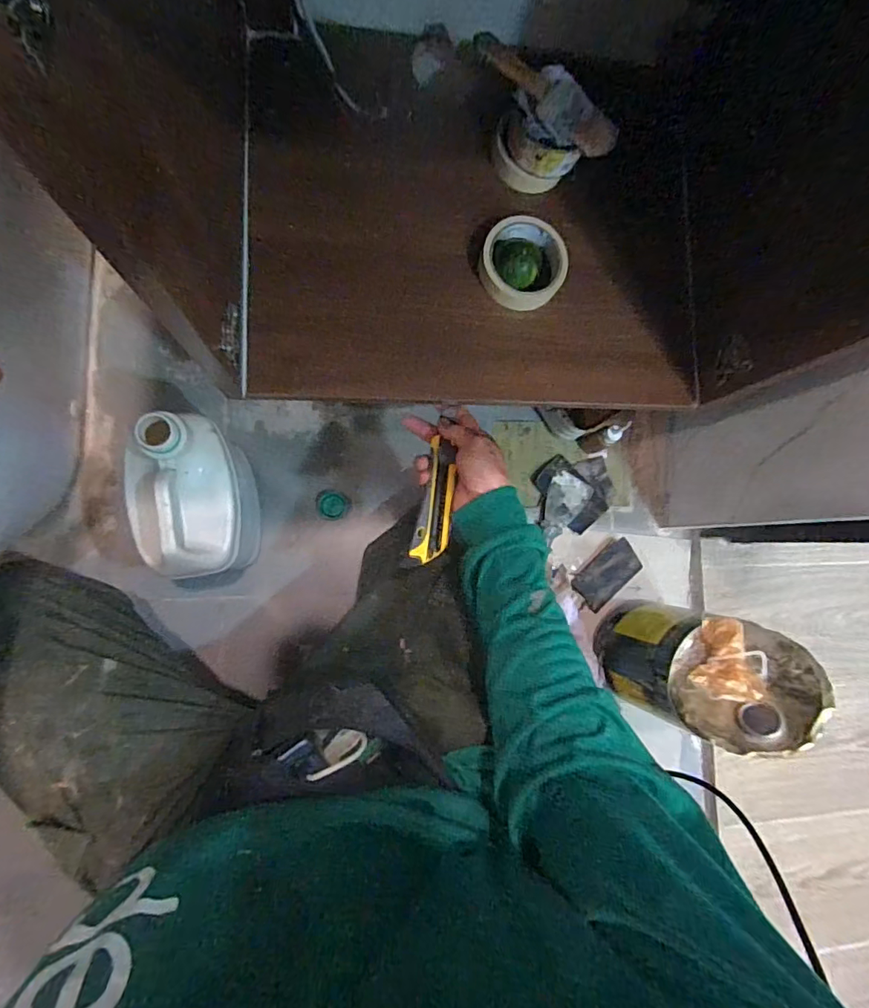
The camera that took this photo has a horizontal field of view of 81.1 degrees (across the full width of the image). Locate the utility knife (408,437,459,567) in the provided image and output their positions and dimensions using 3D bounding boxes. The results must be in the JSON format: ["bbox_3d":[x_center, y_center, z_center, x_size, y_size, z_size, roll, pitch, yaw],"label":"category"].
[{"bbox_3d":[0.003,-0.001,0.539,0.035,0.019,0.129,14,72,-8],"label":"utility knife"}]

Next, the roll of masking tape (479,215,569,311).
[{"bbox_3d":[0.095,-0.265,0.560,0.100,0.032,0.092,1,86,-9],"label":"roll of masking tape"}]

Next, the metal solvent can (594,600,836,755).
[{"bbox_3d":[0.335,0.213,0.668,0.130,0.289,0.143,1,86,-9],"label":"metal solvent can"}]

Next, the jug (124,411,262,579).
[{"bbox_3d":[-0.282,-0.002,0.617,0.112,0.244,0.173,-7,87,-9],"label":"jug"}]

